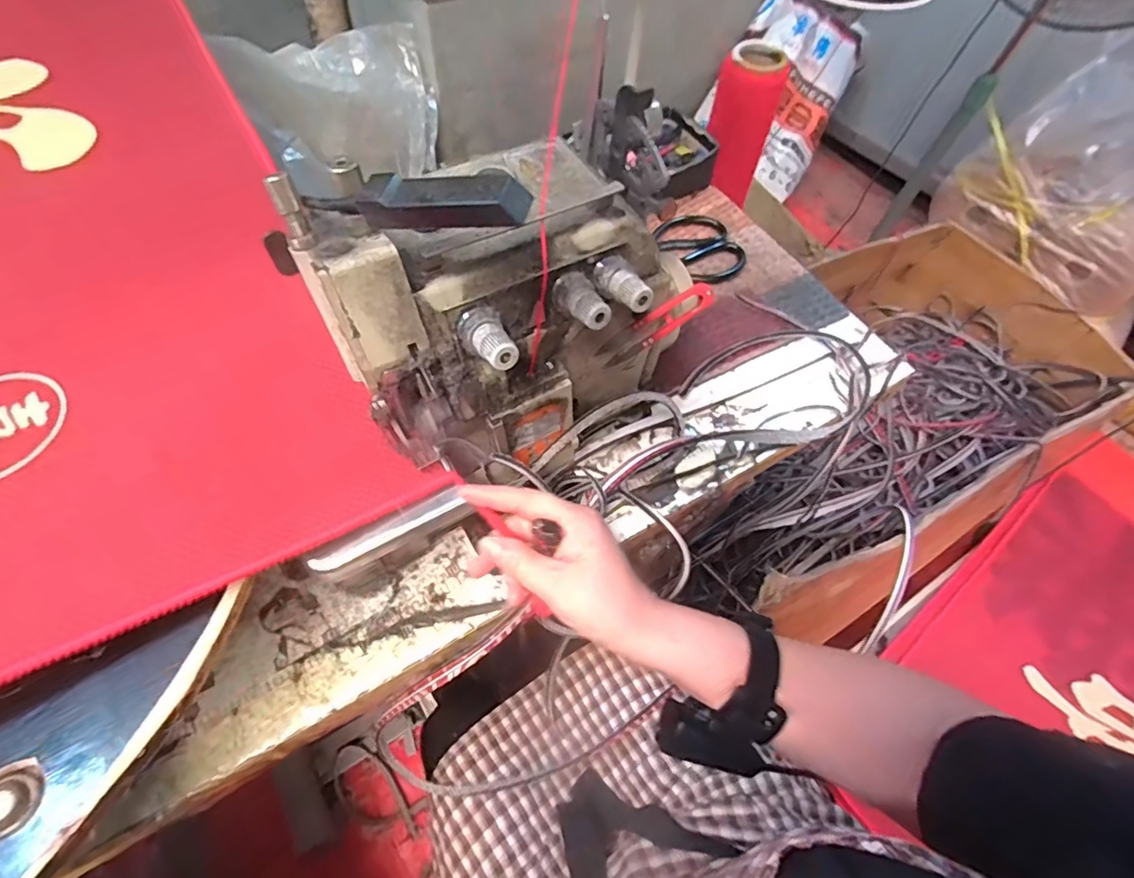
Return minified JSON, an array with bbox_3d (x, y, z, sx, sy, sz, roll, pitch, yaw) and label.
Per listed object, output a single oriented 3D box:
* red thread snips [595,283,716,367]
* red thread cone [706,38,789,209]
[{"bbox_3d":[0.069,-0.089,0.422,0.097,0.022,0.015,-32,64,1],"label":"red thread snips"},{"bbox_3d":[0.258,-0.472,0.815,0.090,0.184,0.098,18,59,5],"label":"red thread cone"}]

